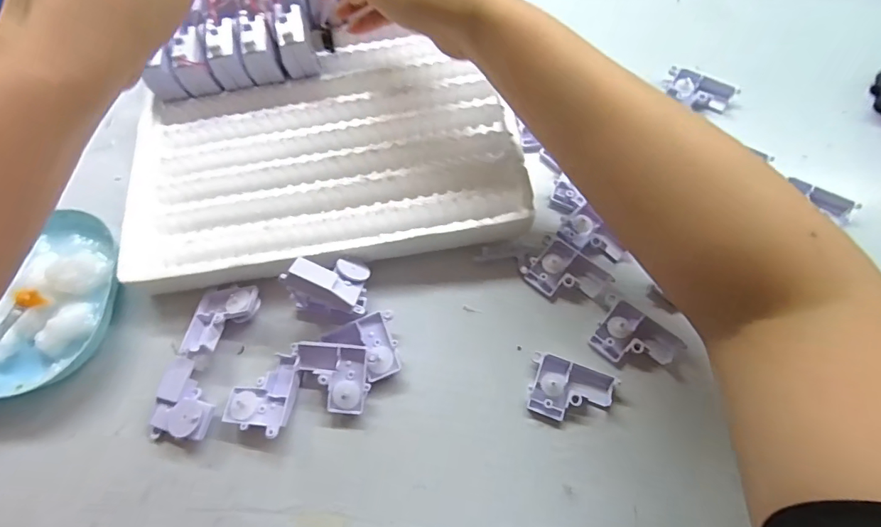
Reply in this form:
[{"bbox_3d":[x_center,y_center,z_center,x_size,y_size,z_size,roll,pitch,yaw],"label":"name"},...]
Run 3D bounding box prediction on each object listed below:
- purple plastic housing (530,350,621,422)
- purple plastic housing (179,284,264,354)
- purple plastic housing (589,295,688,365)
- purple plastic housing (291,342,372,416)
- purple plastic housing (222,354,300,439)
[{"bbox_3d":[0.079,0.078,0.266,0.049,0.012,0.035,14,70,10],"label":"purple plastic housing"},{"bbox_3d":[-0.147,0.037,0.296,0.040,0.019,0.045,-1,68,4],"label":"purple plastic housing"},{"bbox_3d":[0.122,0.048,0.275,0.050,0.011,0.036,33,74,16],"label":"purple plastic housing"},{"bbox_3d":[-0.069,0.072,0.277,0.049,0.019,0.041,5,68,6],"label":"purple plastic housing"},{"bbox_3d":[-0.111,0.081,0.277,0.042,0.020,0.046,10,69,8],"label":"purple plastic housing"}]

